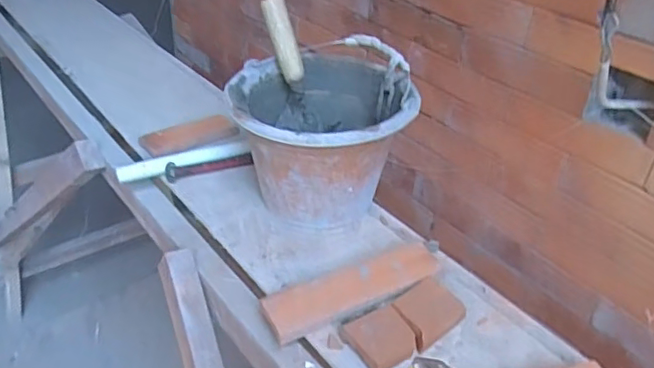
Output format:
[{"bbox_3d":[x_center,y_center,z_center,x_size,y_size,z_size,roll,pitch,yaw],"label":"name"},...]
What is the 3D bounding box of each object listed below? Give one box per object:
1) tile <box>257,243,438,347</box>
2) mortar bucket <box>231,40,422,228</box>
[{"bbox_3d":[0.033,0.126,0.685,0.222,0.026,0.061,-15,39,-25],"label":"tile"},{"bbox_3d":[-0.005,-0.059,0.798,0.228,0.191,0.240,3,35,-2],"label":"mortar bucket"}]

